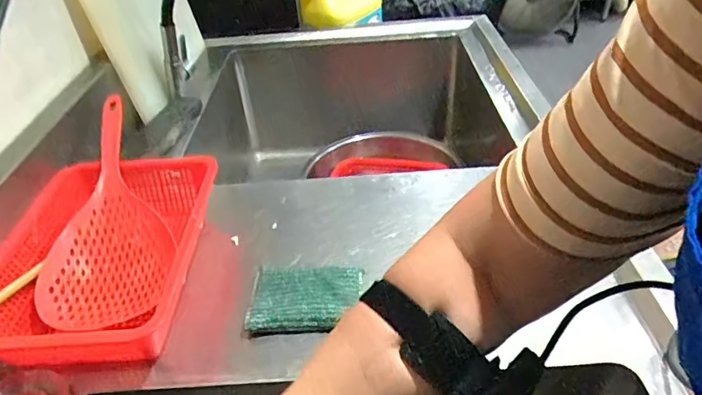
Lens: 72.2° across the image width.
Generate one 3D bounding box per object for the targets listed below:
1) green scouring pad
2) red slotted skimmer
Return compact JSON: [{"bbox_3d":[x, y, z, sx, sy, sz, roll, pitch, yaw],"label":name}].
[{"bbox_3d":[-0.045,0.104,0.501,0.113,0.023,0.084,-4,39,1],"label":"green scouring pad"},{"bbox_3d":[-0.280,-0.005,0.576,0.121,0.044,0.329,-9,61,-5],"label":"red slotted skimmer"}]

